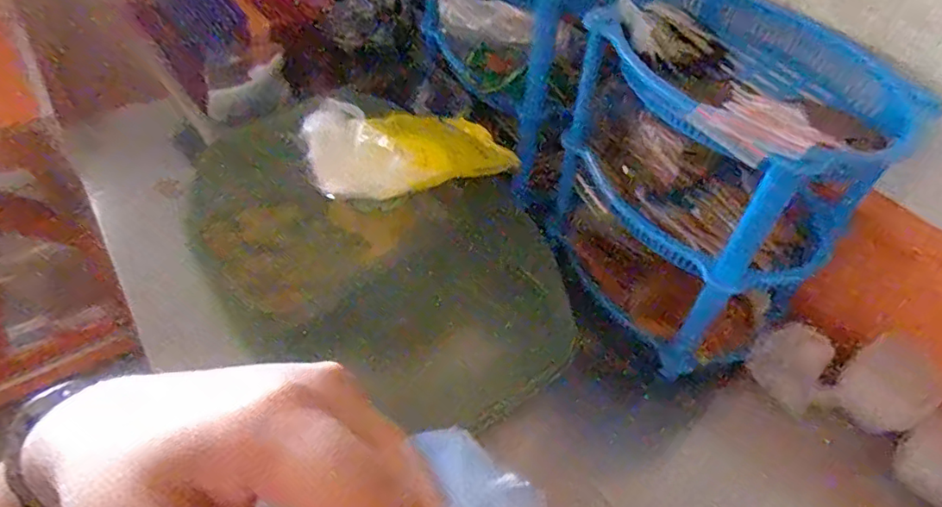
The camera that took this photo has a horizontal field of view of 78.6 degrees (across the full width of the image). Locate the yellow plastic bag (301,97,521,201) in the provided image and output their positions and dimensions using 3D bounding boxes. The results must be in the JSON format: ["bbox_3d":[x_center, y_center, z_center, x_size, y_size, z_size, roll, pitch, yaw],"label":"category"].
[{"bbox_3d":[-0.060,-0.123,0.626,0.239,0.056,0.142,-5,47,-25],"label":"yellow plastic bag"}]

